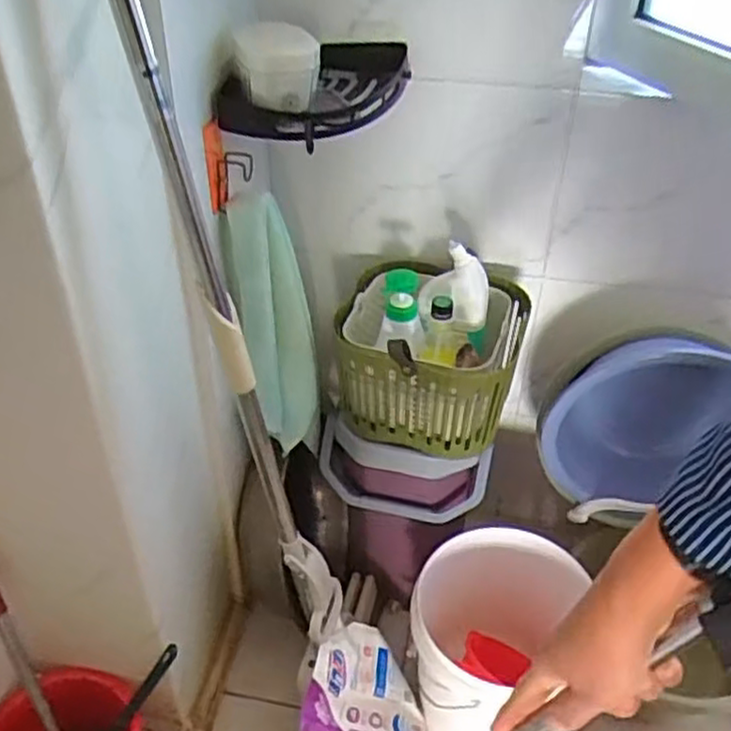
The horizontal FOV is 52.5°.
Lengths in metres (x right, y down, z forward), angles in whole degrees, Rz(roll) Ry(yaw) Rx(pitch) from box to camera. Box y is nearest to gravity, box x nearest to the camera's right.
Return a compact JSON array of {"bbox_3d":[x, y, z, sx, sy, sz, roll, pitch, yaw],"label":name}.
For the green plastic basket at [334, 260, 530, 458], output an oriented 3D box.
[{"bbox_3d":[0.096,-0.023,1.136,0.272,0.211,0.232,8,39,8],"label":"green plastic basket"}]

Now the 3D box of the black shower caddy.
[{"bbox_3d":[-0.048,-0.363,0.984,0.149,0.069,0.296,19,42,21],"label":"black shower caddy"}]

